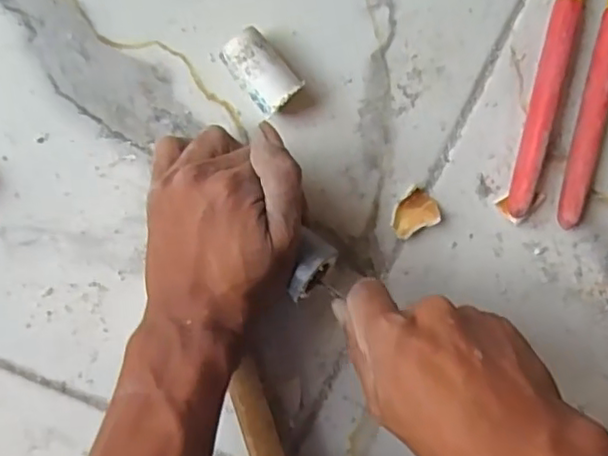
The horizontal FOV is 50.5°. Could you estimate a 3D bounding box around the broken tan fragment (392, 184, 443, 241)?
[{"bbox_3d":[0.066,-0.008,0.380,0.025,0.011,0.031,33,91,-9],"label":"broken tan fragment"}]

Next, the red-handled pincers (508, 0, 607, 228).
[{"bbox_3d":[0.164,-0.114,0.378,0.043,0.023,0.218,11,94,-8],"label":"red-handled pincers"}]

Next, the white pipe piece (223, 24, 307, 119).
[{"bbox_3d":[-0.024,-0.084,0.350,0.026,0.026,0.043,-43,99,-2],"label":"white pipe piece"}]

